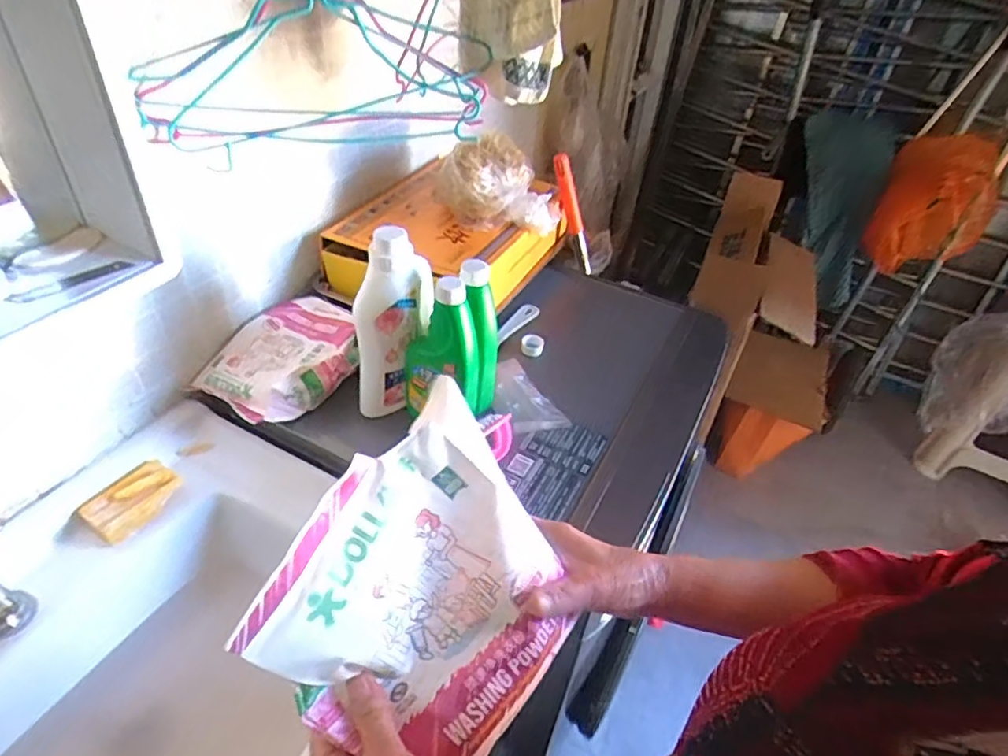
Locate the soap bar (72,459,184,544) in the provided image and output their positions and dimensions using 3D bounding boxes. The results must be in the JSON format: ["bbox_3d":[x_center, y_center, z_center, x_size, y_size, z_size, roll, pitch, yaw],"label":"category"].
[{"bbox_3d":[-0.435,0.142,0.705,0.061,0.028,0.104,26,44,23],"label":"soap bar"}]

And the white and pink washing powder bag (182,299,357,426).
[{"bbox_3d":[-0.299,-0.027,0.809,0.171,0.055,0.192,25,44,22],"label":"white and pink washing powder bag"}]

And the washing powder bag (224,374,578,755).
[{"bbox_3d":[-0.046,0.142,0.377,0.175,0.202,0.041,-44,22,-28],"label":"washing powder bag"}]

